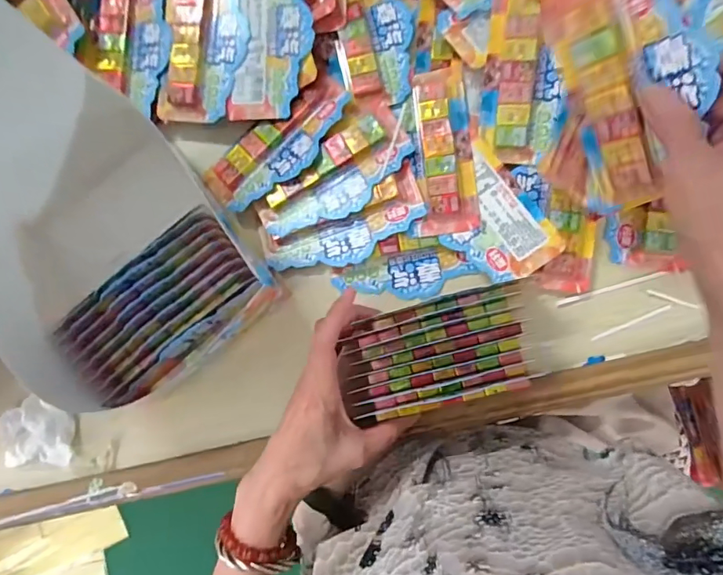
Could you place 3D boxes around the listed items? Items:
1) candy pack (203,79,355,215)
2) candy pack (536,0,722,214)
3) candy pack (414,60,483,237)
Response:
[{"bbox_3d":[-0.070,-0.124,0.409,0.144,0.014,0.054,-33,84,1],"label":"candy pack"},{"bbox_3d":[0.165,-0.117,0.282,0.077,0.013,0.148,-2,124,43],"label":"candy pack"},{"bbox_3d":[0.070,-0.120,0.397,0.049,0.014,0.145,-5,85,4],"label":"candy pack"}]

